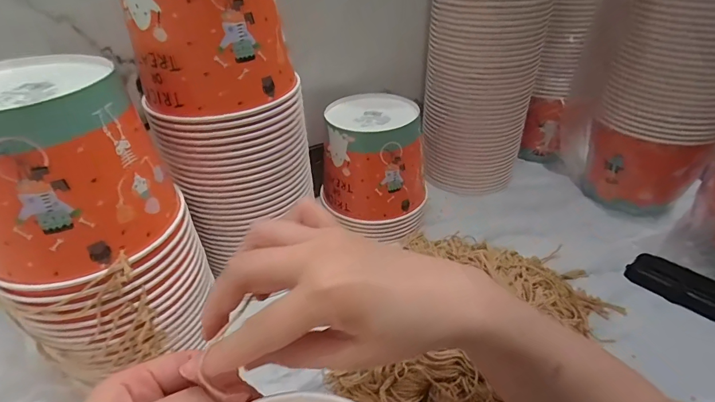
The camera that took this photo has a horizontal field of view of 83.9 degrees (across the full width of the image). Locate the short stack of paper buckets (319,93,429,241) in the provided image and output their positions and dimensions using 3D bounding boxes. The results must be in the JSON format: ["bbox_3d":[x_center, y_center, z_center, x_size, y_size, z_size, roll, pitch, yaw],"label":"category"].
[{"bbox_3d":[0.029,-0.056,0.583,0.150,0.149,0.139,5,37,10],"label":"short stack of paper buckets"}]

